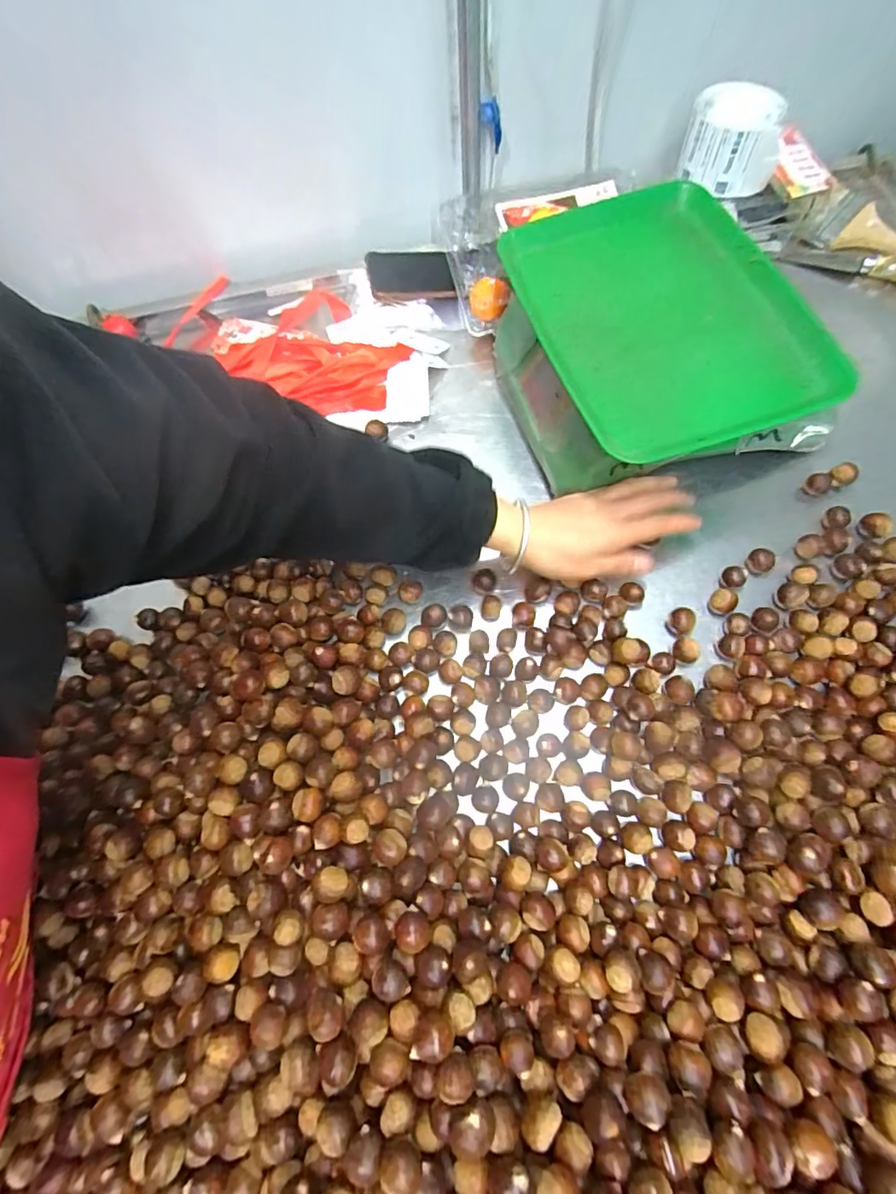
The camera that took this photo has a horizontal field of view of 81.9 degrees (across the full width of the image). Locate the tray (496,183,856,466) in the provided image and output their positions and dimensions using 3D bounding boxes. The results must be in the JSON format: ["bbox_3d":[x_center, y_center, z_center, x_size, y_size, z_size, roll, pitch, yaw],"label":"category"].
[{"bbox_3d":[0.185,-0.252,0.457,0.210,0.030,0.294,-22,69,-5],"label":"tray"}]

